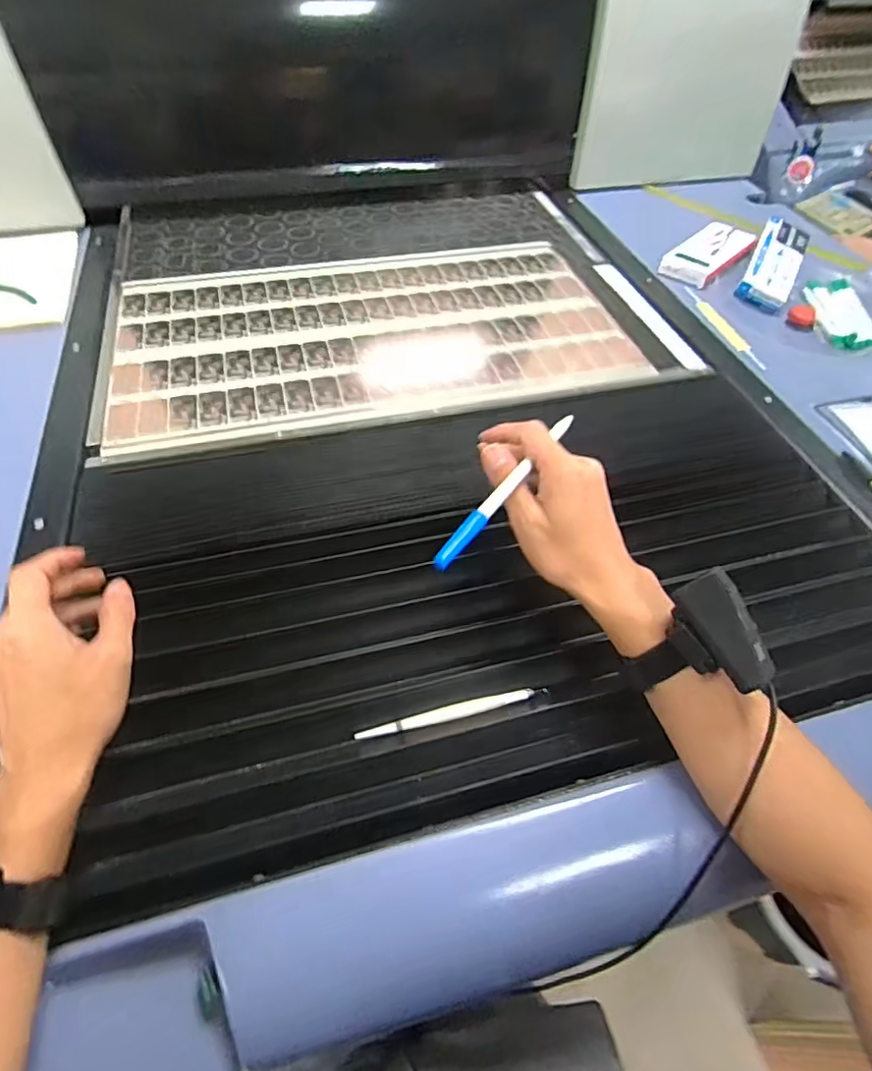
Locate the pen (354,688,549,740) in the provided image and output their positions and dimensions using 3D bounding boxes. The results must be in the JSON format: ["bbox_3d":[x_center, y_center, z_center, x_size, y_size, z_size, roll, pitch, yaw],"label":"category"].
[{"bbox_3d":[0.013,0.134,0.425,0.145,0.011,0.011,-10,53,-11],"label":"pen"}]

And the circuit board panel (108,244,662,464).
[{"bbox_3d":[-0.075,-0.262,0.704,0.619,0.007,0.343,-11,54,-11],"label":"circuit board panel"}]

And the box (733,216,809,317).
[{"bbox_3d":[0.493,-0.396,0.809,0.063,0.026,0.161,25,76,13],"label":"box"}]

